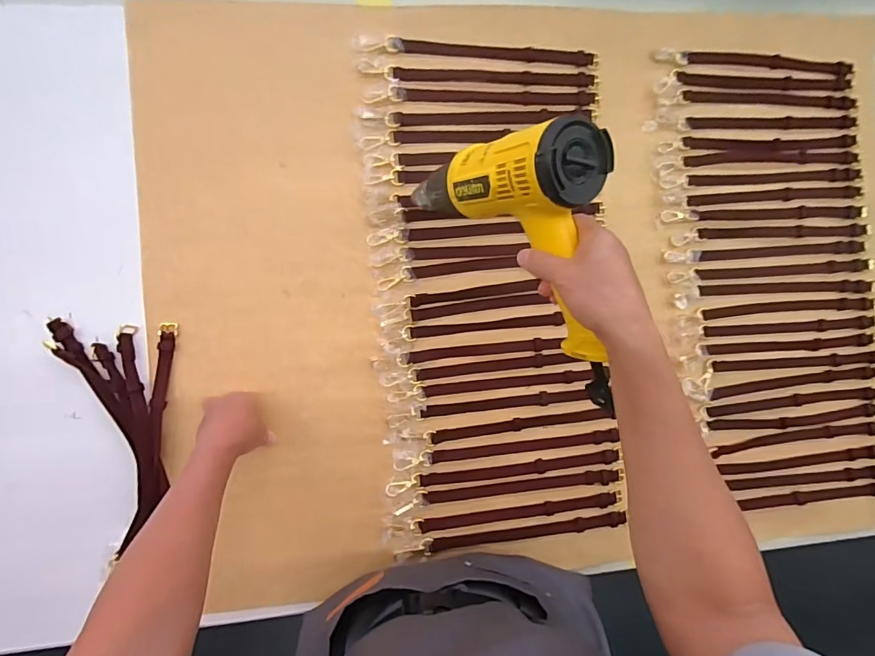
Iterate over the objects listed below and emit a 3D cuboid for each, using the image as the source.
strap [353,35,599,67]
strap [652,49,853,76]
[{"bbox_3d":[0.059,-0.378,0.629,0.332,0.009,0.026,-1,91,-8],"label":"strap"},{"bbox_3d":[0.471,-0.398,0.693,0.322,0.016,0.026,1,91,-8],"label":"strap"}]

